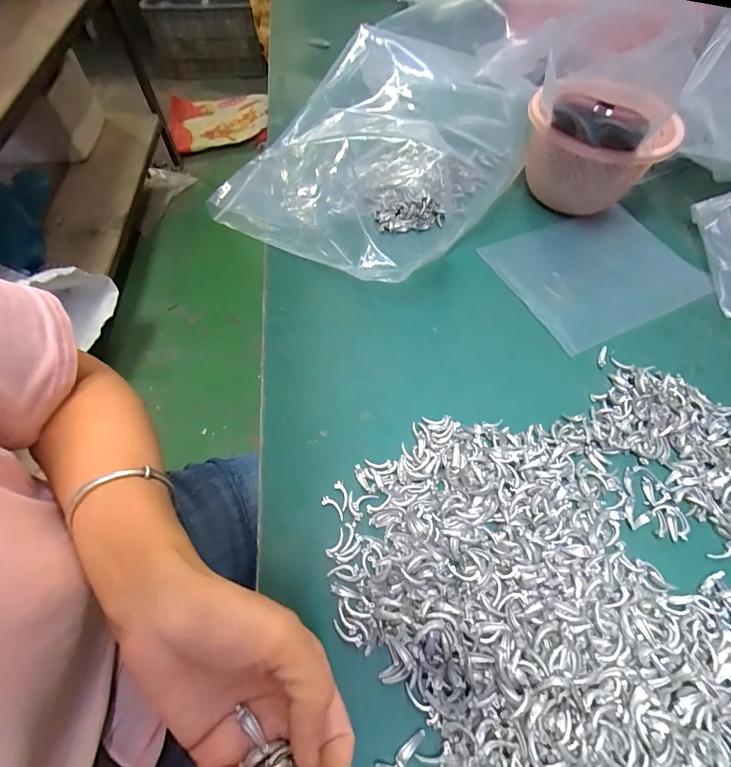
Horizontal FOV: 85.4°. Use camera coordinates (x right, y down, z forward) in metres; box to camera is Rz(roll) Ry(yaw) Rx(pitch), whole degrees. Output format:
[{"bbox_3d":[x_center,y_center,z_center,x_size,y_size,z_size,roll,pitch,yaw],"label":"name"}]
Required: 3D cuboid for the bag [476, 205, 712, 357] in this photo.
[{"bbox_3d":[0.237,-0.118,0.412,0.182,0.011,0.146,-25,66,-9],"label":"bag"}]

